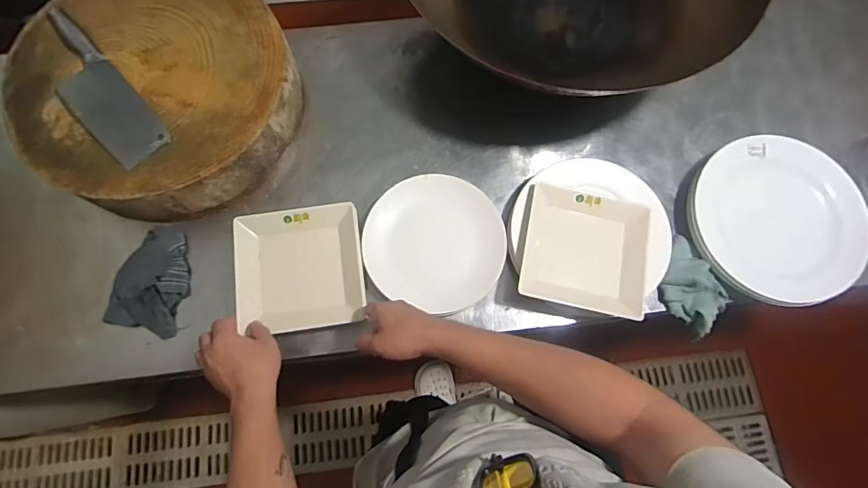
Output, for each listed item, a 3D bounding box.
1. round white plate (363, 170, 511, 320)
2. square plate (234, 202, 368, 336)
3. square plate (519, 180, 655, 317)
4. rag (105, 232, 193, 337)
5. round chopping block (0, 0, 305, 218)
[{"bbox_3d":[0.002,-0.004,0.735,0.221,0.022,0.209,0,75,-1],"label":"round white plate"},{"bbox_3d":[-0.207,0.036,0.704,0.190,0.017,0.186,-8,76,-3],"label":"square plate"},{"bbox_3d":[0.237,0.008,0.707,0.188,0.023,0.184,12,75,2],"label":"square plate"},{"bbox_3d":[-0.443,0.055,0.712,0.102,0.026,0.159,10,75,1],"label":"rag"},{"bbox_3d":[-0.428,-0.246,0.733,0.389,0.096,0.388,27,77,6],"label":"round chopping block"}]

